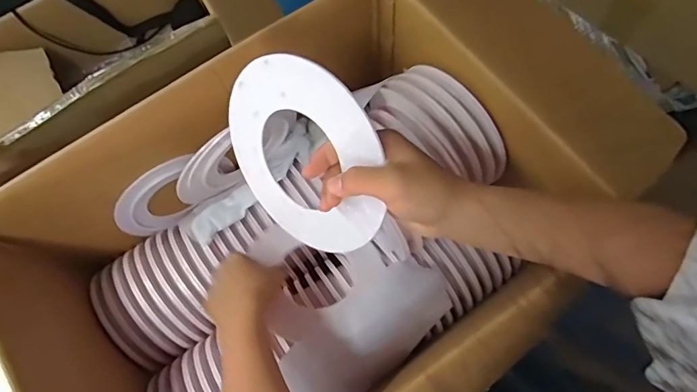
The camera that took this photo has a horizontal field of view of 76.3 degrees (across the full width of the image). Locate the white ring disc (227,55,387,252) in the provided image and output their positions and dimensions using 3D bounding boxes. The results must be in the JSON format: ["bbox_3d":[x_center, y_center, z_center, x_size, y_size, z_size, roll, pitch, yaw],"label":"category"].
[{"bbox_3d":[-0.047,-0.033,0.419,0.184,0.189,0.005,17,37,33],"label":"white ring disc"}]

